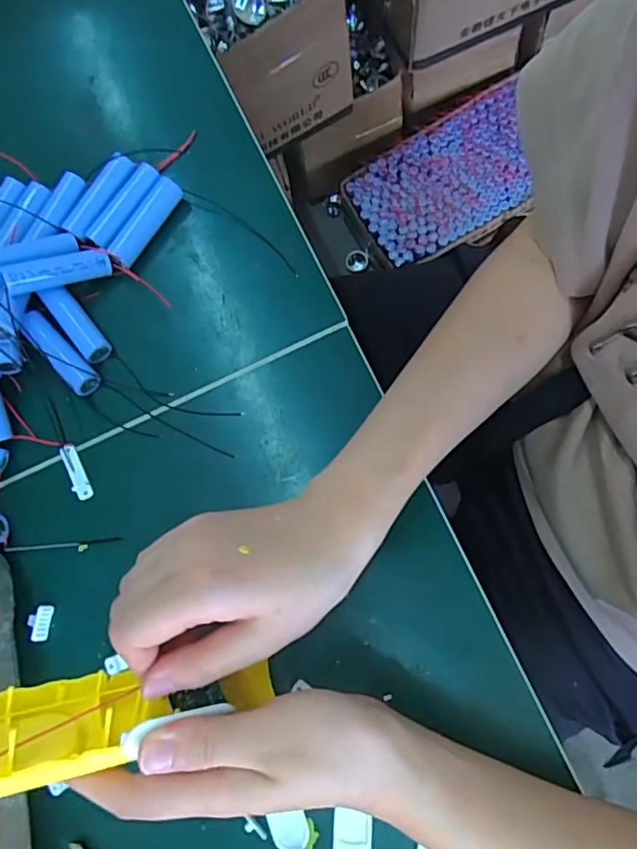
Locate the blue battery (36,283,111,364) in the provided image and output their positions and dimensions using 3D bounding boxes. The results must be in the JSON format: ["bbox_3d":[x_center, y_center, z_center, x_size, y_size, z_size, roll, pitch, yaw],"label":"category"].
[{"bbox_3d":[-0.158,-0.066,0.370,0.017,0.016,0.055,-39,77,-2],"label":"blue battery"}]

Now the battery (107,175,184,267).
[{"bbox_3d":[-0.117,-0.136,0.380,0.018,0.018,0.064,35,85,12],"label":"battery"}]

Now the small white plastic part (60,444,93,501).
[{"bbox_3d":[-0.153,0.030,0.356,0.010,0.004,0.038,-28,77,1],"label":"small white plastic part"}]

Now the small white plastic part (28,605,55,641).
[{"bbox_3d":[-0.167,0.118,0.338,0.014,0.007,0.020,5,79,8],"label":"small white plastic part"}]

